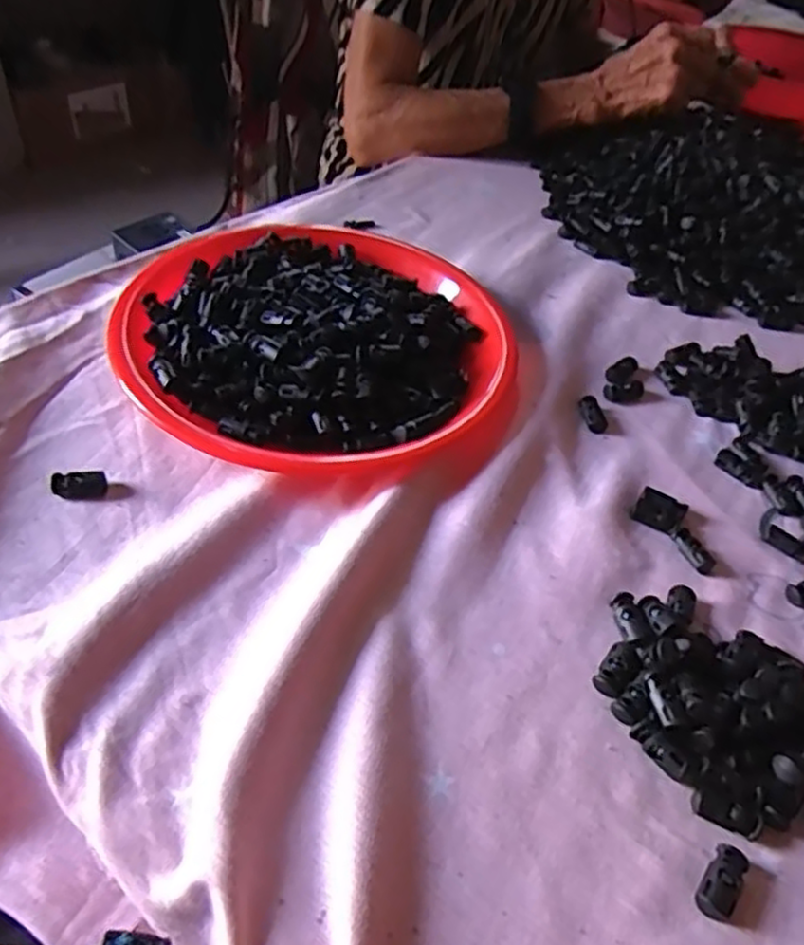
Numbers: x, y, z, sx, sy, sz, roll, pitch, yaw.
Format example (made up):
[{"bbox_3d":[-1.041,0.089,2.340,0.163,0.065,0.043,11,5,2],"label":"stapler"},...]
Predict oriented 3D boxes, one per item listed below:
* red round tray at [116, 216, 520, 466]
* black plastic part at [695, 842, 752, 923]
[{"bbox_3d":[-0.057,-0.101,0.487,0.250,0.038,0.250,4,47,-5],"label":"red round tray"},{"bbox_3d":[0.130,0.163,0.284,0.014,0.008,0.032,36,52,22],"label":"black plastic part"}]

